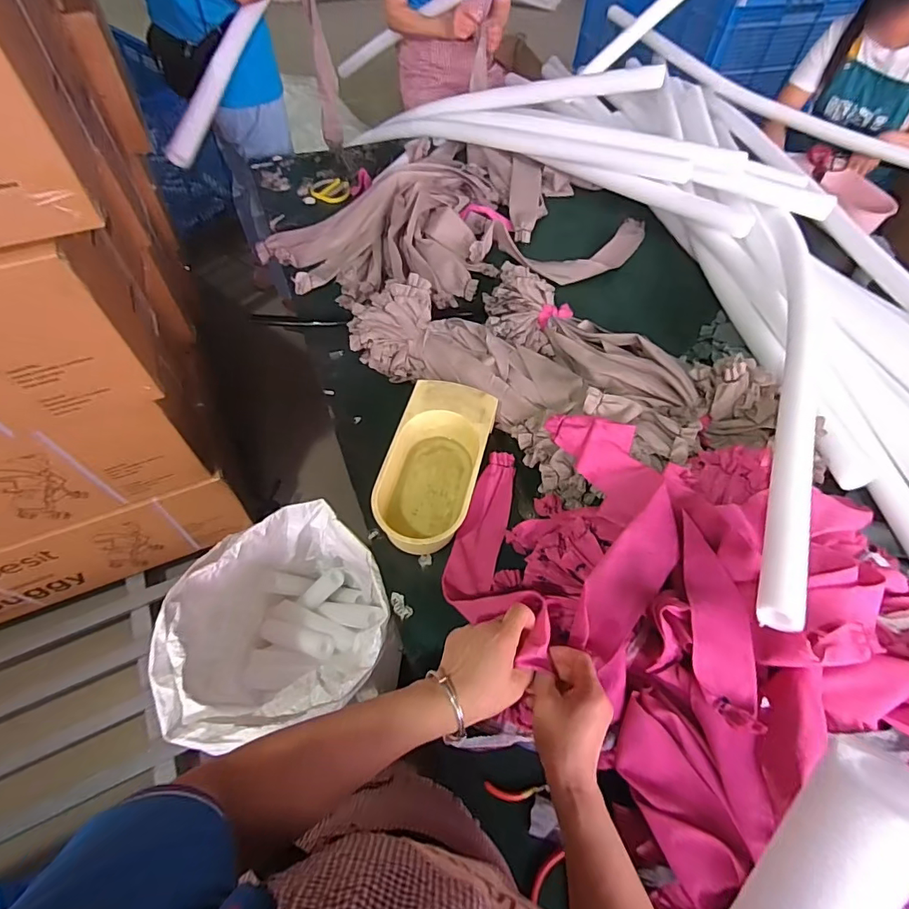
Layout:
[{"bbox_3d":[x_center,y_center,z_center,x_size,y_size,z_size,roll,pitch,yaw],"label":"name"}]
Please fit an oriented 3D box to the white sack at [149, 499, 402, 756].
[{"bbox_3d":[-0.275,0.311,0.866,0.314,0.411,0.297,-16,60,-13],"label":"white sack"}]

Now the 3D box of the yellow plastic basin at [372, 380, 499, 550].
[{"bbox_3d":[-0.032,0.023,0.805,0.144,0.087,0.293,14,58,6],"label":"yellow plastic basin"}]

